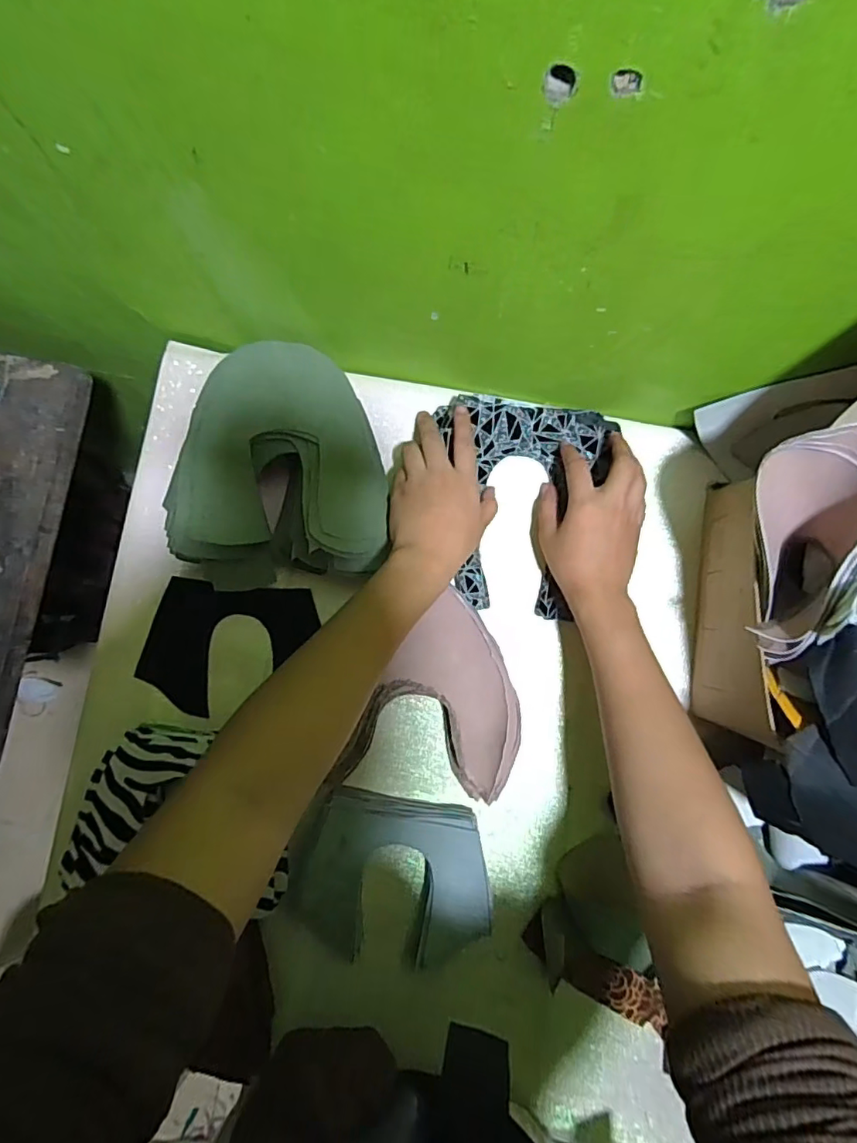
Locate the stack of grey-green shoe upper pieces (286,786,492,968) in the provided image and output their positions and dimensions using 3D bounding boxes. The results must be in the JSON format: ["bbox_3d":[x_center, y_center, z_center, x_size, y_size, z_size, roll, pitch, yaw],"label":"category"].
[{"bbox_3d":[-0.031,0.251,0.453,0.160,0.026,0.122,10,85,1],"label":"stack of grey-green shoe upper pieces"}]

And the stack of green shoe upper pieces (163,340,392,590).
[{"bbox_3d":[-0.128,-0.084,0.463,0.170,0.058,0.184,-8,85,-1],"label":"stack of green shoe upper pieces"}]

